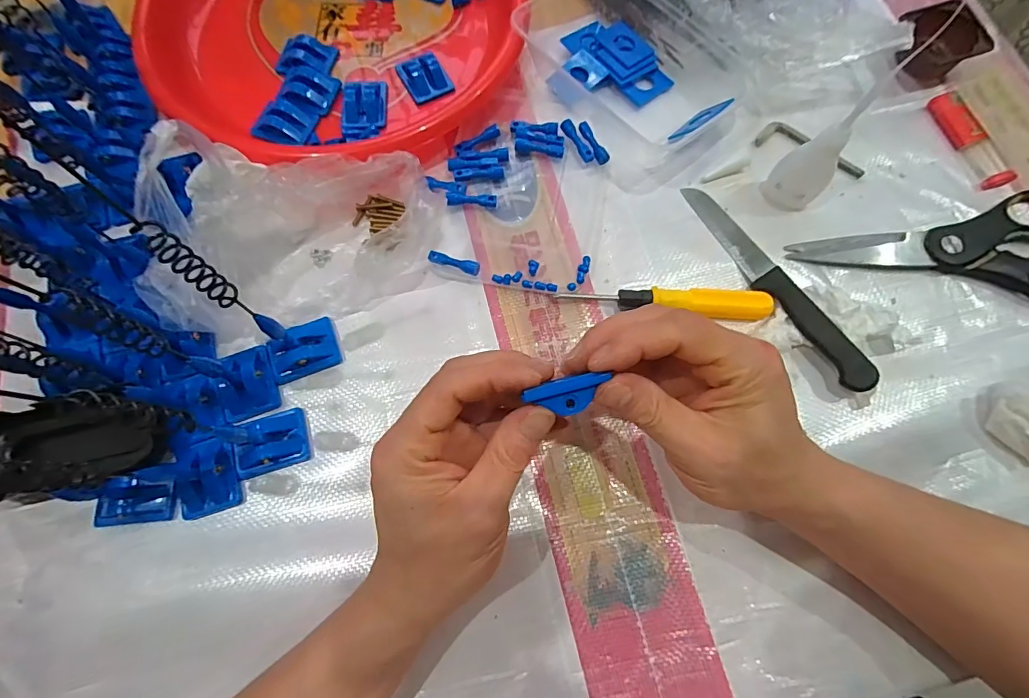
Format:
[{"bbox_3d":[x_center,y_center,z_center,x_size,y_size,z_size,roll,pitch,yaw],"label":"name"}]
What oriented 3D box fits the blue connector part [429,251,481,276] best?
[{"bbox_3d":[-0.042,-0.060,0.322,0.037,0.011,0.008,22,75,6],"label":"blue connector part"}]

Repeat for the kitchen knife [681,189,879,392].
[{"bbox_3d":[0.174,-0.048,0.310,0.021,0.022,0.173,-28,76,-8],"label":"kitchen knife"}]

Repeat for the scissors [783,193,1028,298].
[{"bbox_3d":[0.310,-0.057,0.314,0.216,0.013,0.086,-13,74,-4],"label":"scissors"}]

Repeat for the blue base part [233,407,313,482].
[{"bbox_3d":[-0.151,0.058,0.283,0.043,0.016,0.033,-21,75,-6],"label":"blue base part"}]

